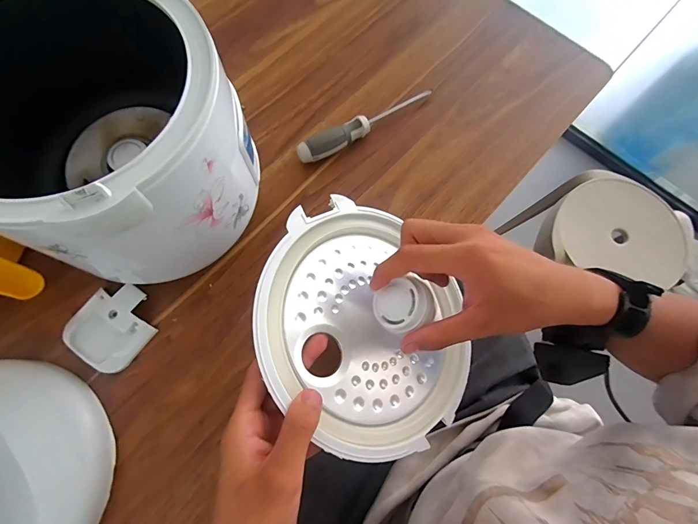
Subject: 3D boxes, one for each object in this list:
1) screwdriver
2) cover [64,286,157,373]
[{"bbox_3d":[0.021,-0.162,0.424,0.176,0.030,0.022,-32,76,-11],"label":"screwdriver"},{"bbox_3d":[-0.226,0.061,0.352,0.066,0.018,0.076,35,74,9],"label":"cover"}]

